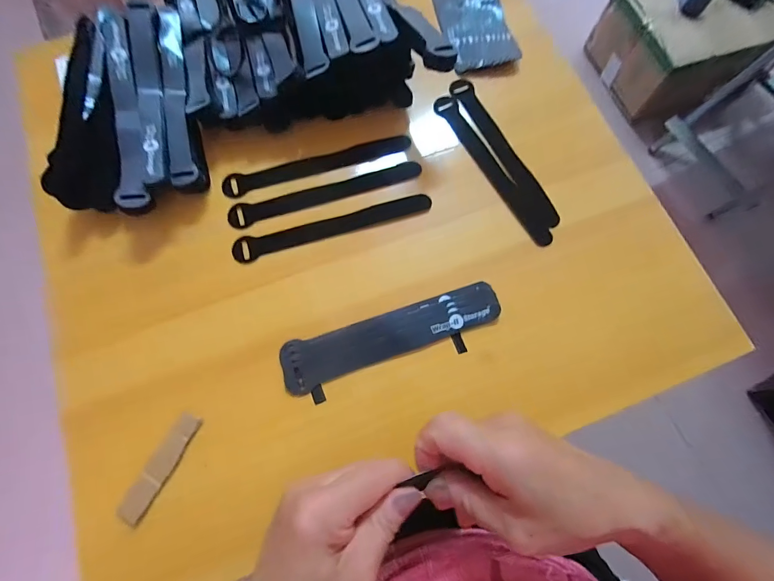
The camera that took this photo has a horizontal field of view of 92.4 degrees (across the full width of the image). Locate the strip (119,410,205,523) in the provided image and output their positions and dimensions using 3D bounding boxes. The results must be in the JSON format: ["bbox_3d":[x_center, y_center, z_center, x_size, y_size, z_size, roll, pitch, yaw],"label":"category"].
[{"bbox_3d":[-0.183,0.140,0.300,0.020,0.009,0.085,26,74,7],"label":"strip"}]

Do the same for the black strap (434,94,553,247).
[{"bbox_3d":[0.109,-0.132,0.391,0.026,0.009,0.199,-28,75,-9],"label":"black strap"}]

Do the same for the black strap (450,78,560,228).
[{"bbox_3d":[0.123,-0.152,0.397,0.025,0.007,0.198,-23,74,-11],"label":"black strap"}]

